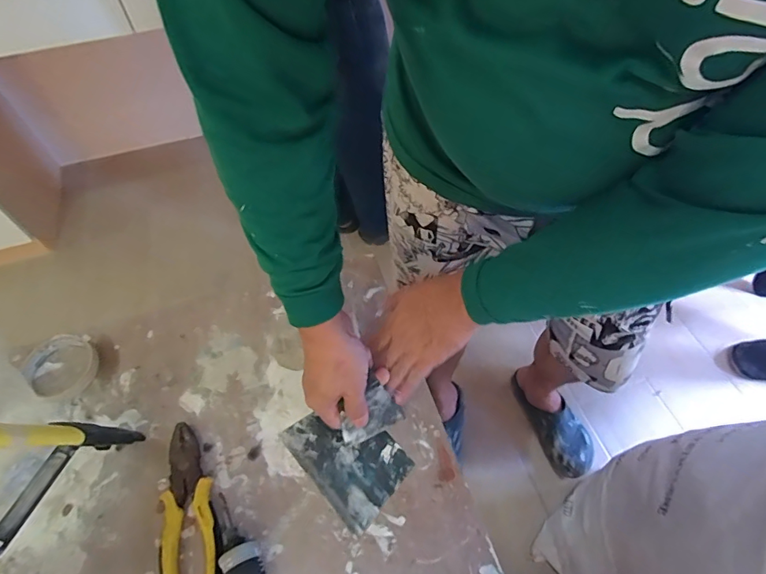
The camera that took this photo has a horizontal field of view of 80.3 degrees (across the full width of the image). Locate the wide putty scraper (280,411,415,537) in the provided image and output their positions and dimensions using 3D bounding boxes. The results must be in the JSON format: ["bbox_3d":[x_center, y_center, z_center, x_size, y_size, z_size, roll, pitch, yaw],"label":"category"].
[{"bbox_3d":[-0.040,0.194,0.528,0.094,0.005,0.138,-38,63,-21],"label":"wide putty scraper"}]

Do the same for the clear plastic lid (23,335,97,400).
[{"bbox_3d":[-0.413,0.101,0.585,0.087,0.023,0.079,21,59,15],"label":"clear plastic lid"}]

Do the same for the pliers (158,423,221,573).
[{"bbox_3d":[-0.207,0.249,0.479,0.058,0.021,0.209,-17,57,-9],"label":"pliers"}]

